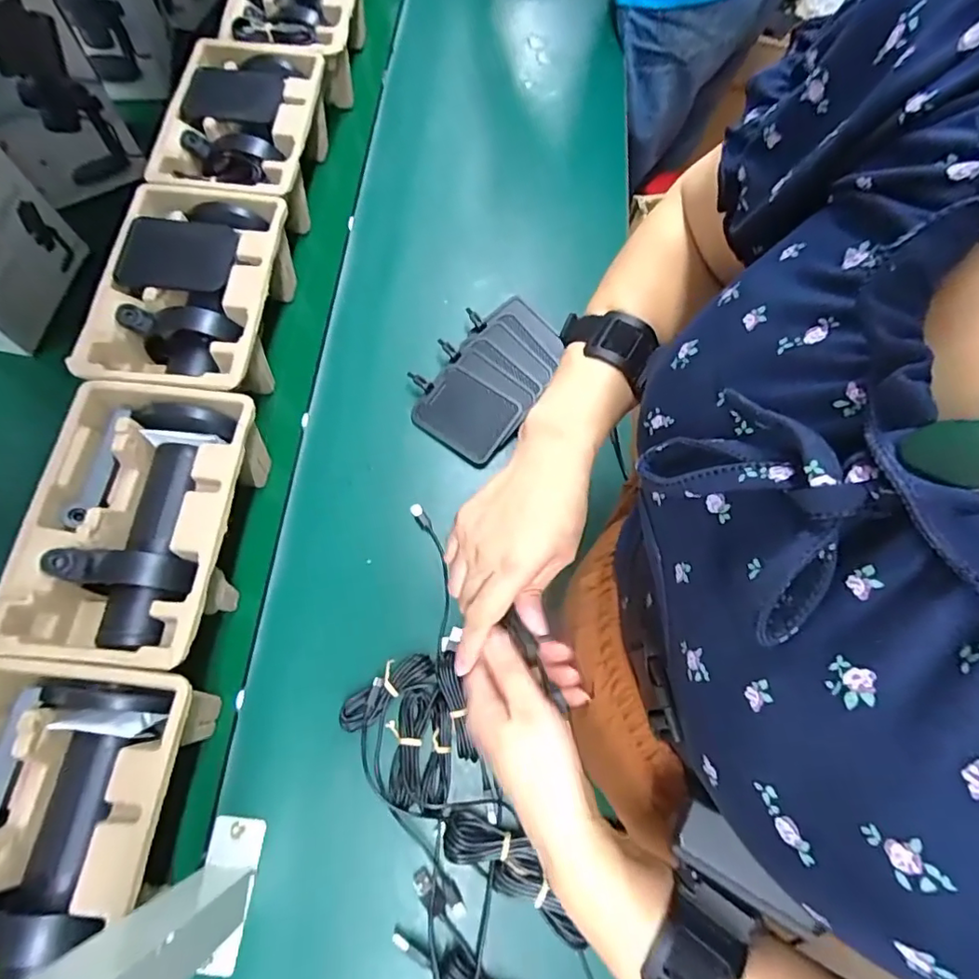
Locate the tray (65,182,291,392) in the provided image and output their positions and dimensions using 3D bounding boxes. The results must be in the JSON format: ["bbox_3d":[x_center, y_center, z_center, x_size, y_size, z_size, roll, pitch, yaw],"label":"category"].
[{"bbox_3d":[-0.295,-0.188,0.568,0.157,0.097,0.232,2,68,0],"label":"tray"}]

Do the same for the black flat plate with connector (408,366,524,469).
[{"bbox_3d":[-0.032,-0.084,0.593,0.114,0.018,0.082,34,72,12],"label":"black flat plate with connector"}]

